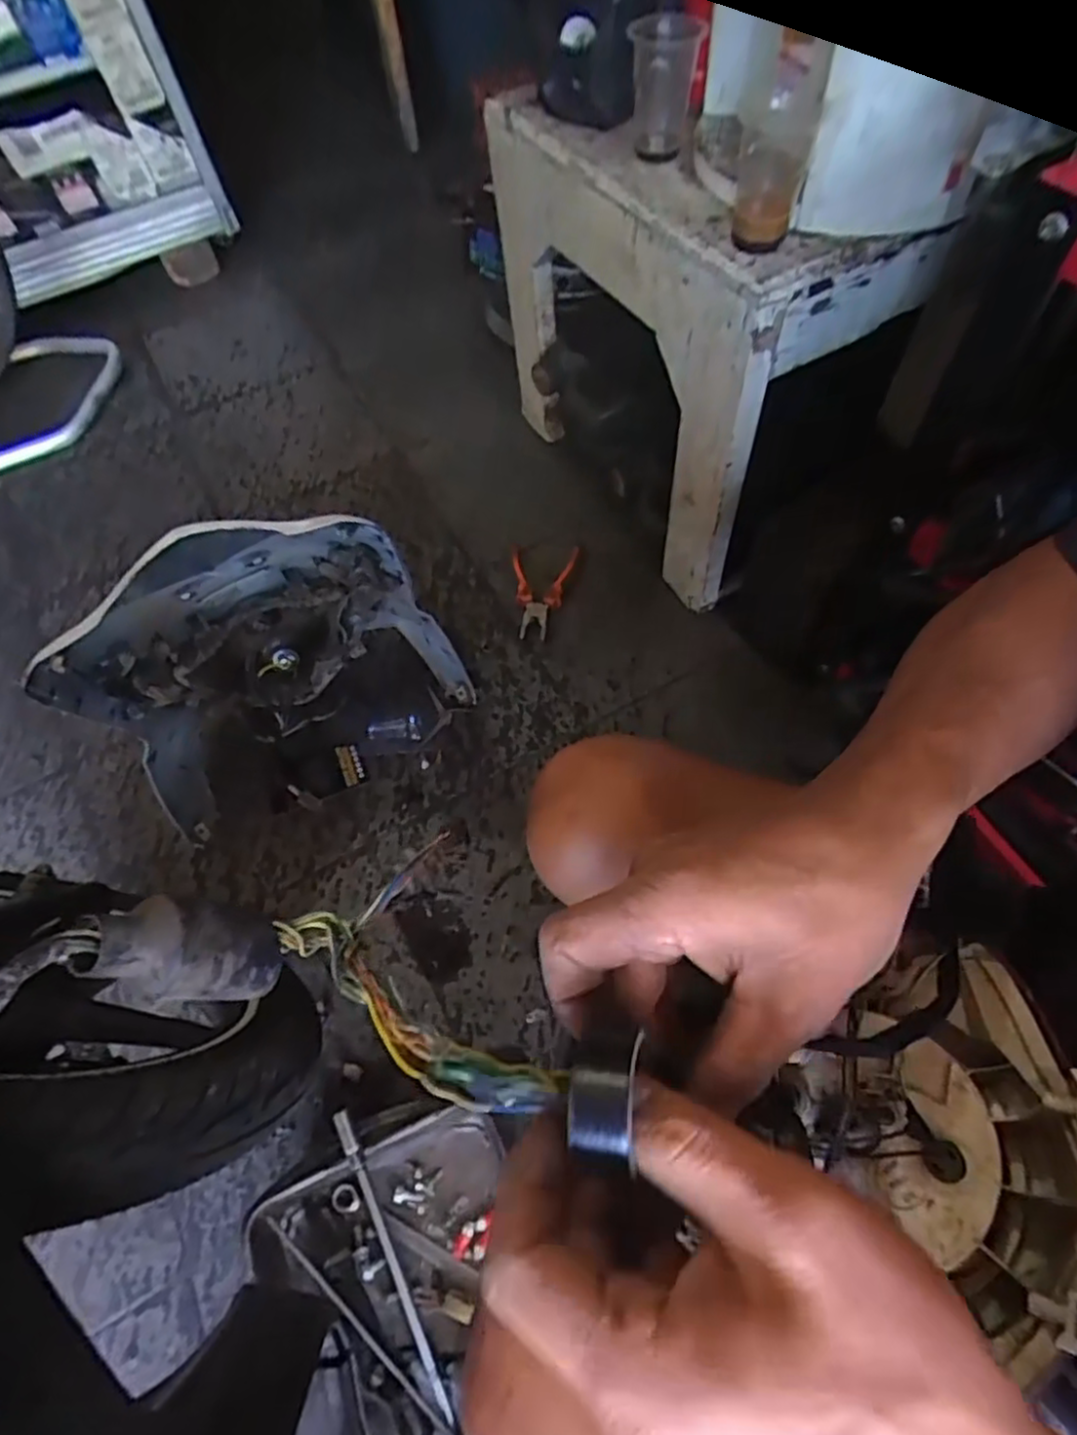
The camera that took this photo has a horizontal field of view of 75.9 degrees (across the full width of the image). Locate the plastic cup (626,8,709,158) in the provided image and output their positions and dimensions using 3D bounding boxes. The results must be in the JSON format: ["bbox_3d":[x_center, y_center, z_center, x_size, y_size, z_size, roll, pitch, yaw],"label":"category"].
[{"bbox_3d":[0.121,-0.602,0.657,0.059,0.099,0.062,-2,61,3],"label":"plastic cup"}]

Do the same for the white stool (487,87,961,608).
[{"bbox_3d":[0.167,-0.469,0.851,0.255,0.392,0.493,-25,62,-10],"label":"white stool"}]

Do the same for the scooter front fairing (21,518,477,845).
[{"bbox_3d":[-0.294,-0.083,0.741,0.356,0.357,0.199,-29,63,-12],"label":"scooter front fairing"}]

